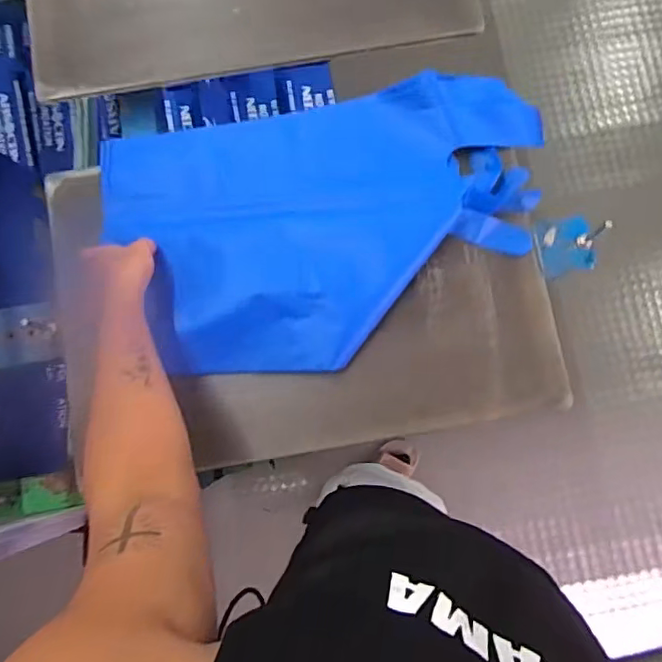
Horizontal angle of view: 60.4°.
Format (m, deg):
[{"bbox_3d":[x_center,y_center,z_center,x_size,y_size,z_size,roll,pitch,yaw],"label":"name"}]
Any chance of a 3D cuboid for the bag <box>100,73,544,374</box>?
[{"bbox_3d":[0.010,-0.131,0.698,0.533,0.052,0.317,-12,82,-2],"label":"bag"}]

